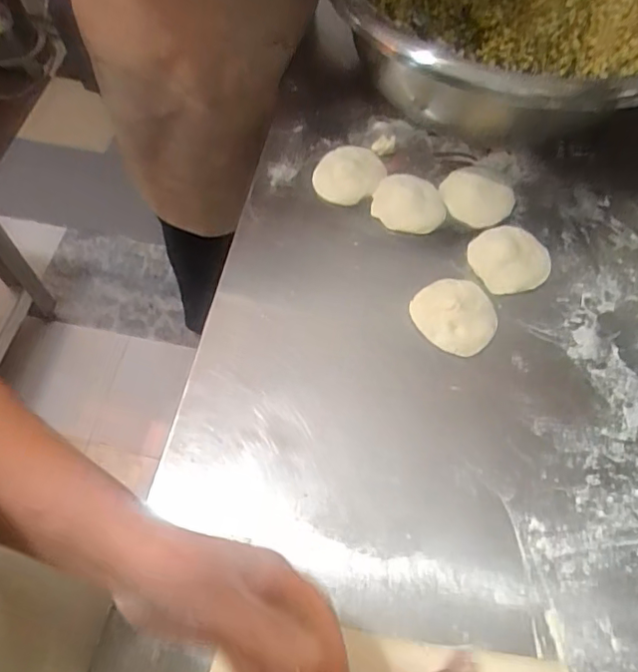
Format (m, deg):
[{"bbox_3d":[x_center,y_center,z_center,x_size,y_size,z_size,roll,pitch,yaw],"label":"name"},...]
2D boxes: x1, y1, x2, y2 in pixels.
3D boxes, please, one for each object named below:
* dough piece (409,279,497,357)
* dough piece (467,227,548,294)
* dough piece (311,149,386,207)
[{"bbox_3d":[0.148,-0.024,0.602,0.087,0.009,0.085,1,62,-2],"label":"dough piece"},{"bbox_3d":[0.216,-0.088,0.640,0.087,0.008,0.083,1,62,-2],"label":"dough piece"},{"bbox_3d":[0.039,-0.204,0.689,0.078,0.018,0.089,23,64,10],"label":"dough piece"}]

